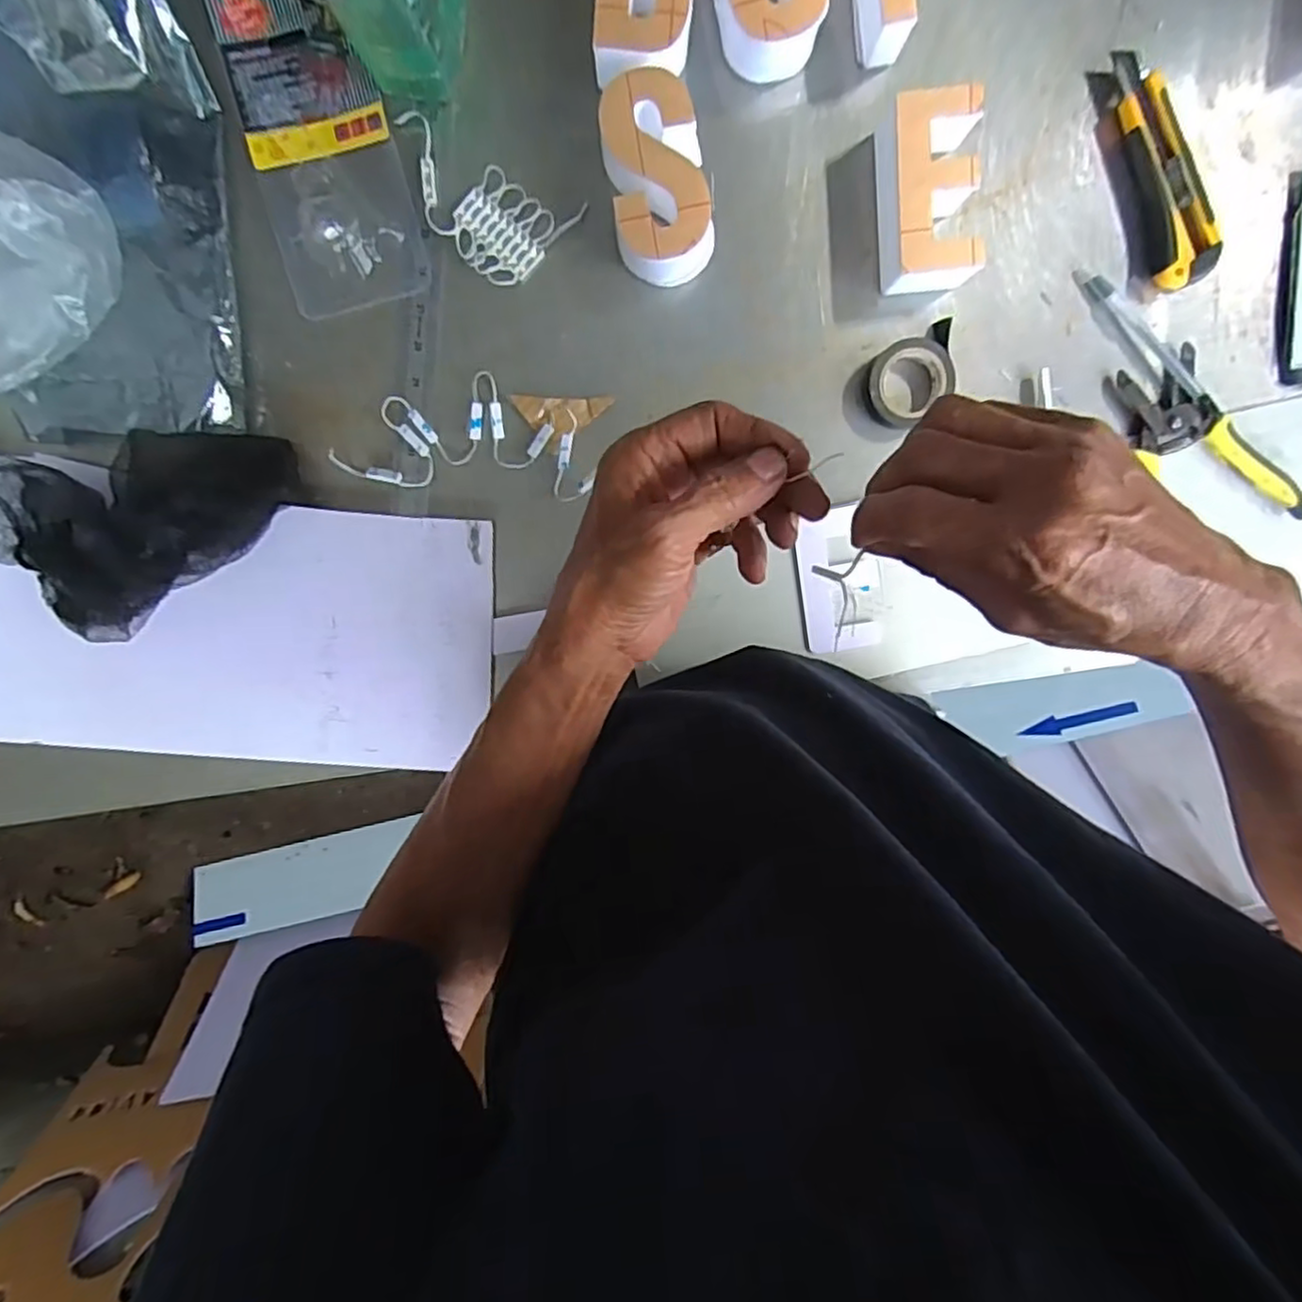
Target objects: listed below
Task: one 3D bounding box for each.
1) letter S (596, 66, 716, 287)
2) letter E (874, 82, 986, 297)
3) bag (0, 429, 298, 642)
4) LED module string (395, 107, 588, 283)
[{"bbox_3d":[0.006,-0.318,0.462,0.067,0.045,0.115,-11,100,1],"label":"letter S"},{"bbox_3d":[0.189,-0.307,0.464,0.055,0.044,0.116,-6,100,1],"label":"letter E"},{"bbox_3d":[-0.362,-0.085,0.486,0.202,0.063,0.129,-12,100,2],"label":"bag"},{"bbox_3d":[-0.123,-0.312,0.481,0.133,0.008,0.073,25,99,-5],"label":"LED module string"}]

